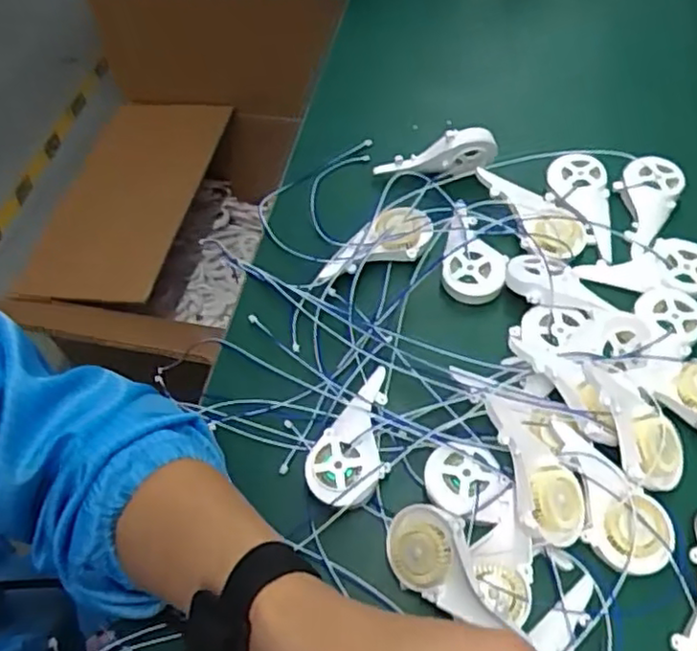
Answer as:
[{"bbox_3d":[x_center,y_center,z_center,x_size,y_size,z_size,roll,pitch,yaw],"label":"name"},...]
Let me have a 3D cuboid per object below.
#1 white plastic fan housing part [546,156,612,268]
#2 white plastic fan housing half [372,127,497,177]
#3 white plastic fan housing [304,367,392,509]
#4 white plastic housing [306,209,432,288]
[{"bbox_3d":[0.182,-0.089,0.494,0.040,0.024,0.089,-15,77,-10],"label":"white plastic fan housing part"},{"bbox_3d":[0.067,-0.131,0.510,0.093,0.037,0.016,-9,62,16],"label":"white plastic fan housing half"},{"bbox_3d":[0.009,0.070,0.401,0.043,0.017,0.088,29,65,20],"label":"white plastic fan housing"},{"bbox_3d":[0.016,-0.055,0.471,0.099,0.018,0.041,-34,62,-16],"label":"white plastic housing"}]

